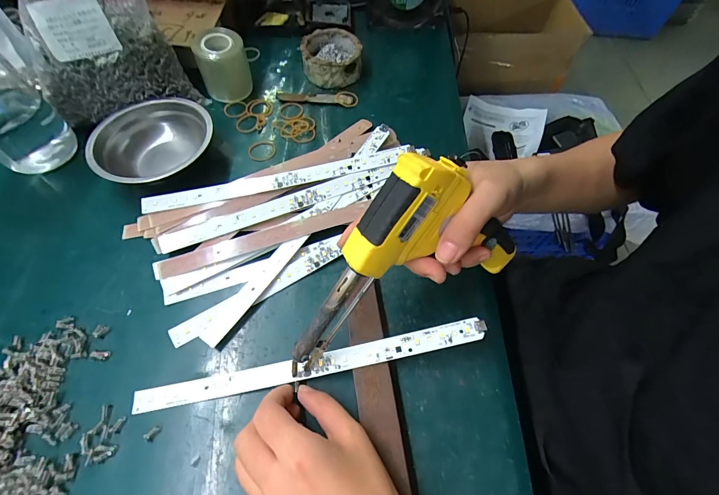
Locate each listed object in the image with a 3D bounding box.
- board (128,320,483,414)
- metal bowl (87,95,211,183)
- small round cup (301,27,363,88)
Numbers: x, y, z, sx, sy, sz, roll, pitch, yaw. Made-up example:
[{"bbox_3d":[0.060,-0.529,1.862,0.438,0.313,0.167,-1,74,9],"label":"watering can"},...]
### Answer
[{"bbox_3d":[-0.041,0.095,0.271,0.280,0.009,0.017,-13,60,2],"label":"board"},{"bbox_3d":[-0.227,-0.114,0.387,0.127,0.044,0.127,0,60,0],"label":"metal bowl"},{"bbox_3d":[-0.038,-0.262,0.465,0.077,0.035,0.085,-6,60,-4],"label":"small round cup"}]

